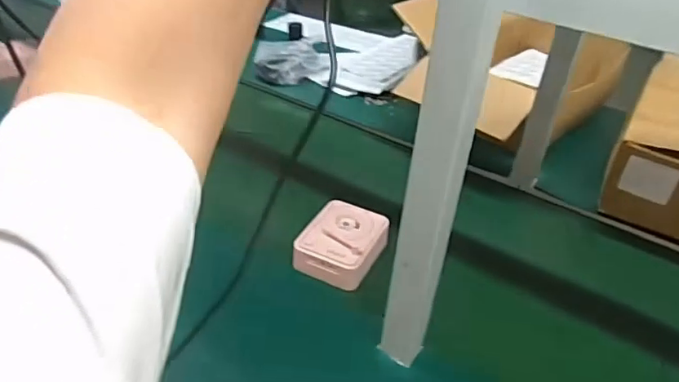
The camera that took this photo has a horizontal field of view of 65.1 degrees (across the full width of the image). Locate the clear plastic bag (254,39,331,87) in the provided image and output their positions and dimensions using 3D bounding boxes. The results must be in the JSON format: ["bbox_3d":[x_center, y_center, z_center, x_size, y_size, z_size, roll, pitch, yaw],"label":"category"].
[{"bbox_3d":[-0.106,-0.291,1.170,0.155,0.074,0.085,-4,38,-6],"label":"clear plastic bag"}]

